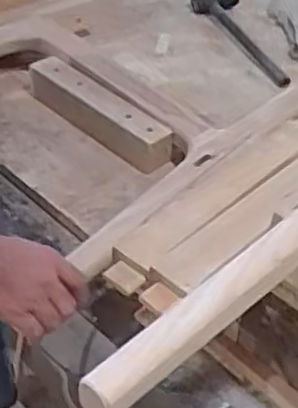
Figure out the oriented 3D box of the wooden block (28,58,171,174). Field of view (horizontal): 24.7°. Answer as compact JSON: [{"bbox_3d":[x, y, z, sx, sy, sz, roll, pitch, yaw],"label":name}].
[{"bbox_3d":[-0.079,-0.141,1.027,0.273,0.057,0.059,35,52,18],"label":"wooden block"}]

